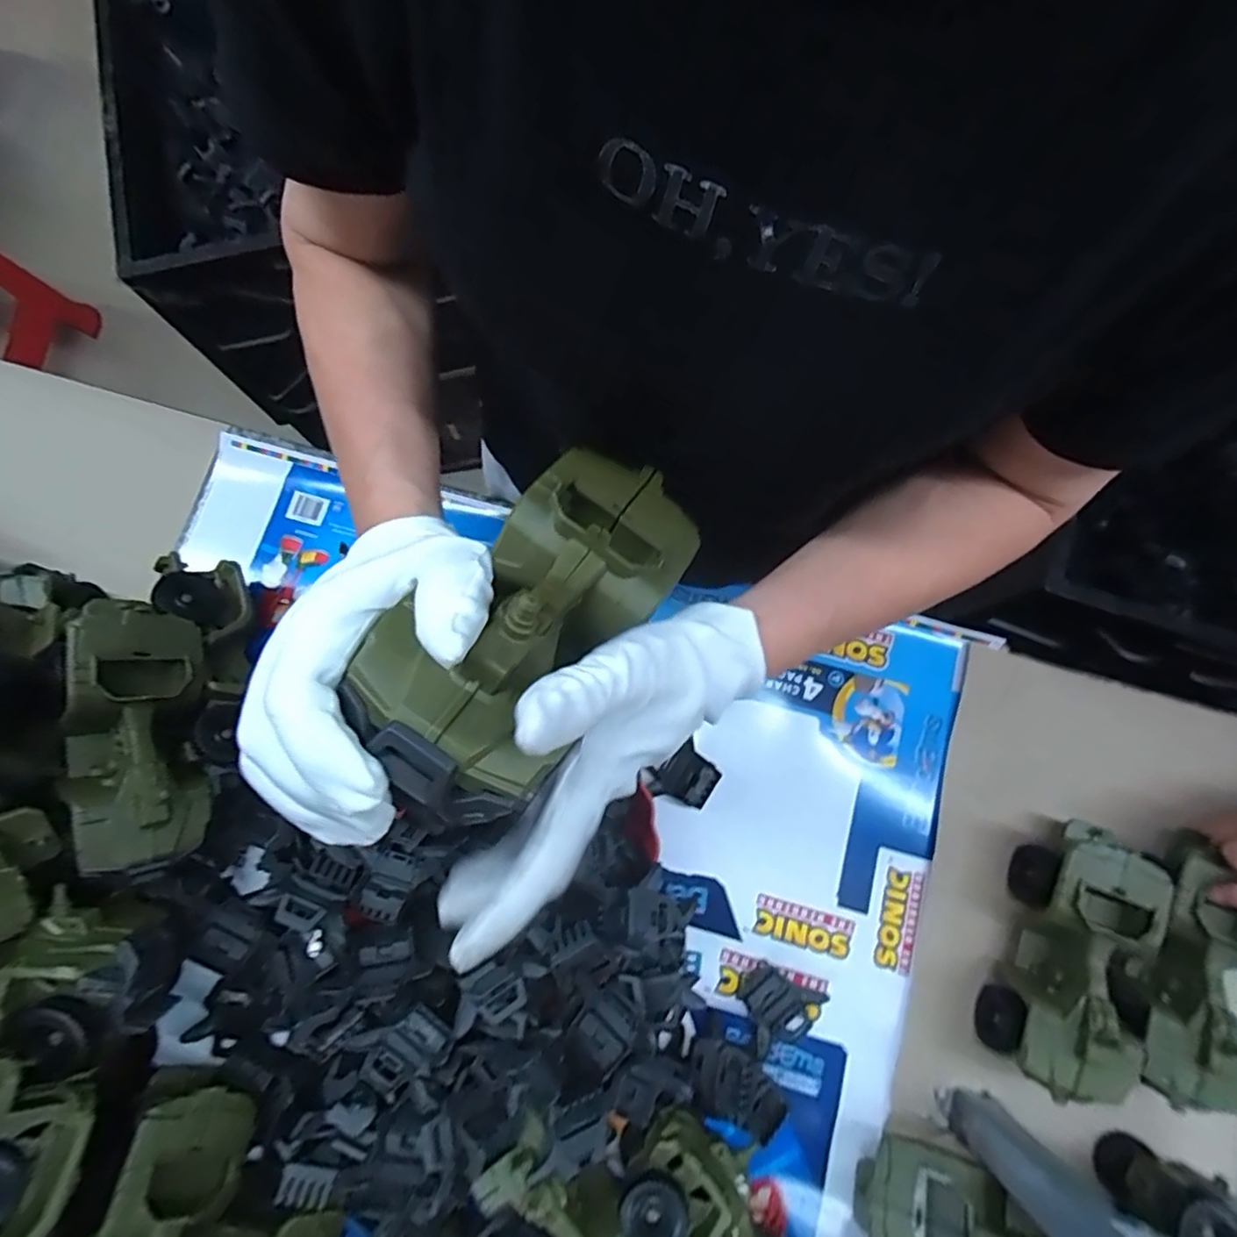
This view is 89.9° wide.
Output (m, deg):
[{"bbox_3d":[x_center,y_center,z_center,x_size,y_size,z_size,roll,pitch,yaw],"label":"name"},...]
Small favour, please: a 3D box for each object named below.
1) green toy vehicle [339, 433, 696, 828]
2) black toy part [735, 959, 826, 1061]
[{"bbox_3d":[-0.029,-0.005,0.251,0.077,0.044,0.173,28,44,5],"label":"green toy vehicle"},{"bbox_3d":[0.124,0.311,0.489,0.063,0.017,0.059,27,79,5],"label":"black toy part"}]

